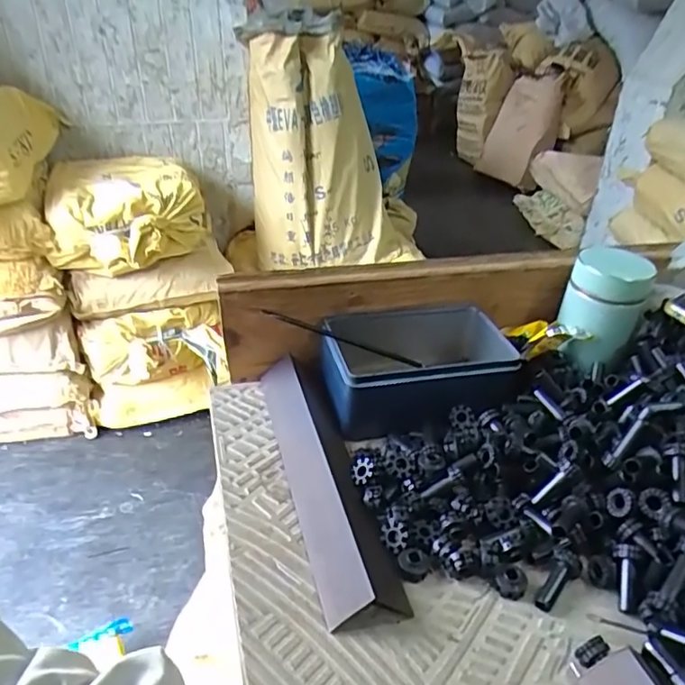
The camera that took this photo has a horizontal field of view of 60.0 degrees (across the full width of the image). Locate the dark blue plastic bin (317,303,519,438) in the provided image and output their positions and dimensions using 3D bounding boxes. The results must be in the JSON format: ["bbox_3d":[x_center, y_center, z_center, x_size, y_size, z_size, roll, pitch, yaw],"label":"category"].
[{"bbox_3d":[0.063,0.021,0.494,0.166,0.056,0.110,-3,33,-11],"label":"dark blue plastic bin"}]

